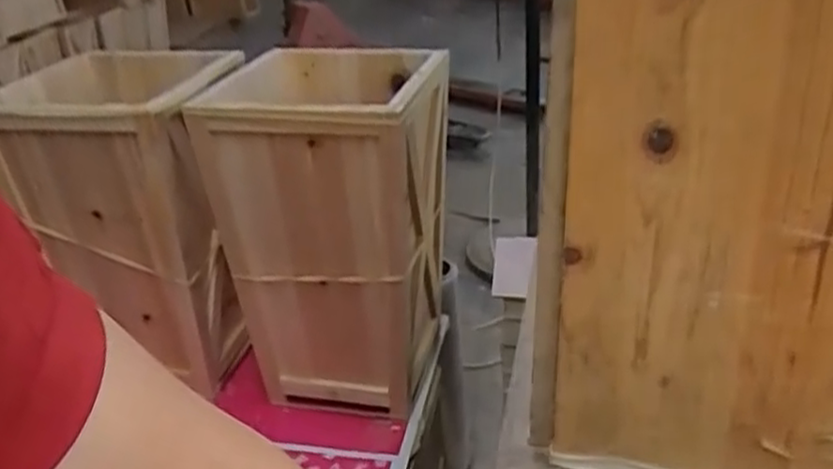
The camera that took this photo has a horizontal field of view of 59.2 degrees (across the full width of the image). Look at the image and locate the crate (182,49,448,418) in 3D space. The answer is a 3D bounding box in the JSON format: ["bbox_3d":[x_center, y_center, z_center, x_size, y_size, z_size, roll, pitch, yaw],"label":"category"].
[{"bbox_3d":[-0.107,-0.005,0.988,0.278,0.427,0.236,3,29,13],"label":"crate"}]

